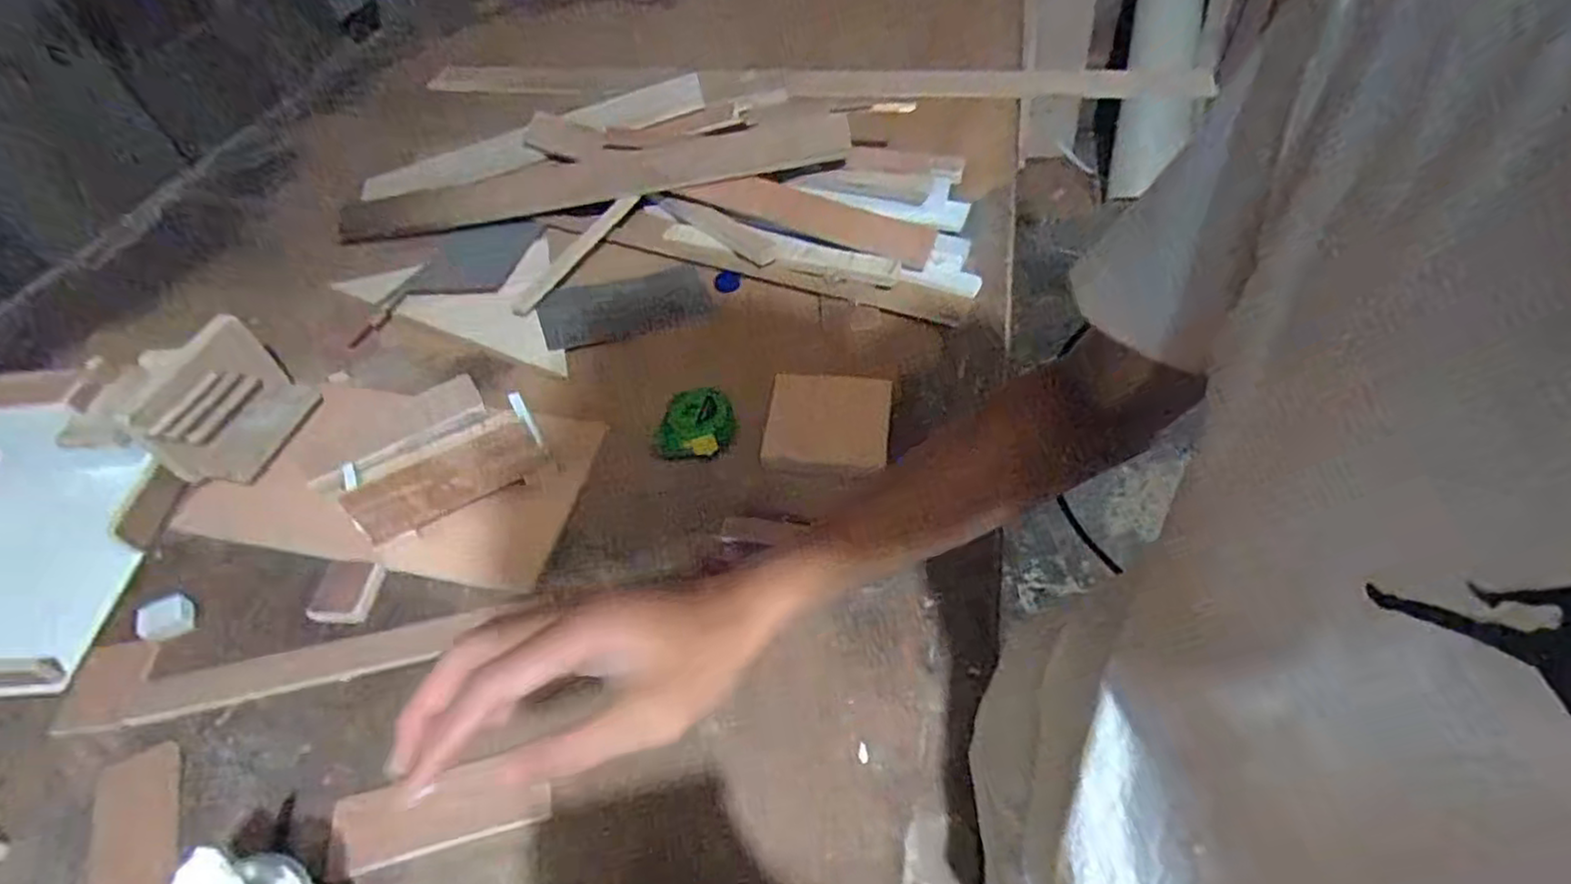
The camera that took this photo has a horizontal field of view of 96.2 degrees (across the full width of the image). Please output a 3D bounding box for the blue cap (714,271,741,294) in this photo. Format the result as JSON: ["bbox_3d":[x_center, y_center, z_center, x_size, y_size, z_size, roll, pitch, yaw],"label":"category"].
[{"bbox_3d":[-0.071,-0.192,0.846,0.030,0.012,0.028,-1,54,2],"label":"blue cap"}]

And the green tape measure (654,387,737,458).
[{"bbox_3d":[-0.086,-0.017,0.670,0.073,0.040,0.052,-9,51,-4],"label":"green tape measure"}]

